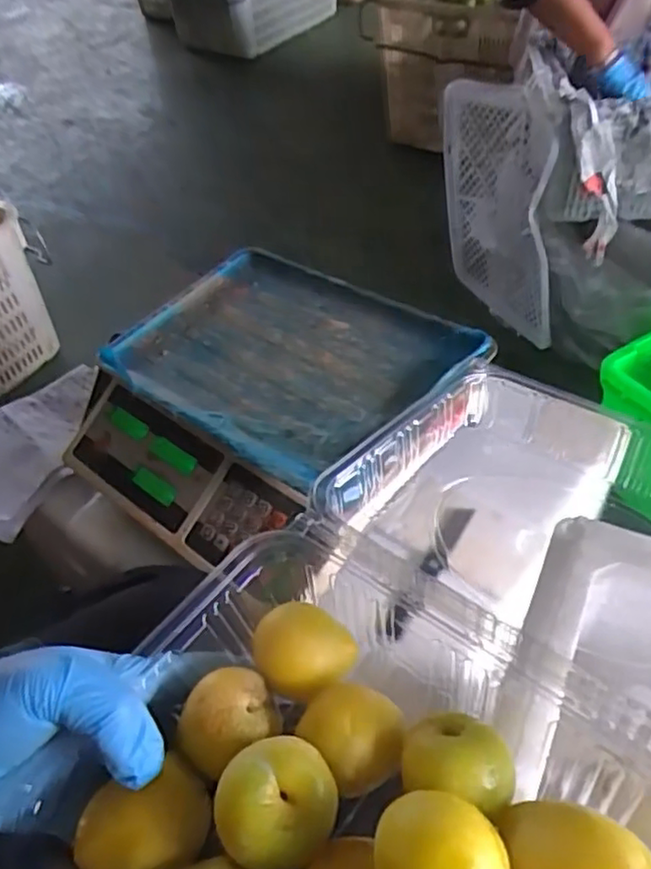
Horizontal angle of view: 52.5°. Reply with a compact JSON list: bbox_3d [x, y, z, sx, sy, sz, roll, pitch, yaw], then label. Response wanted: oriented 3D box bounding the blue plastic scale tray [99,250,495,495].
[{"bbox_3d":[-0.041,-0.085,0.669,0.327,0.031,0.247,31,59,27],"label":"blue plastic scale tray"}]

